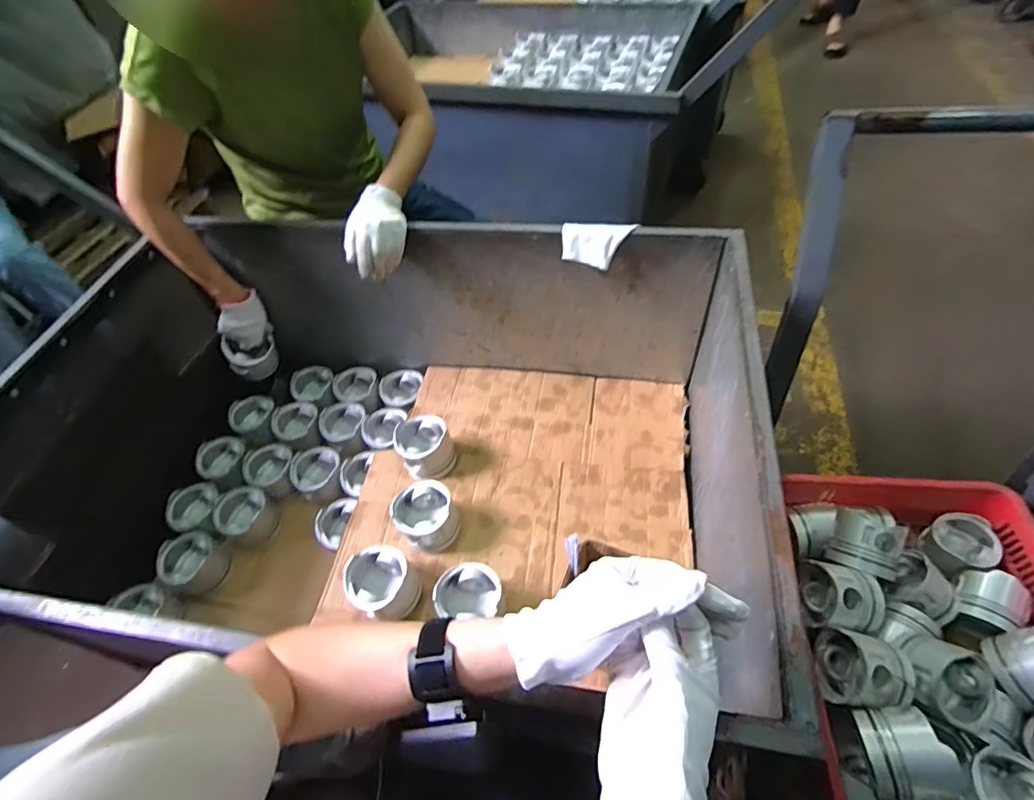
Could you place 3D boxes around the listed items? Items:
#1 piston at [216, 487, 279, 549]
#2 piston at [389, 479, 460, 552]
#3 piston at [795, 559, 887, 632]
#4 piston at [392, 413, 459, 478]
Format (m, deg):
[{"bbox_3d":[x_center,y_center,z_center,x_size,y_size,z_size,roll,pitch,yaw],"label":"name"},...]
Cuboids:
[{"bbox_3d":[-0.550,0.244,1.052,0.117,0.073,0.103,24,57,23],"label":"piston"},{"bbox_3d":[-0.161,0.211,0.919,0.101,0.084,0.103,-3,51,4],"label":"piston"},{"bbox_3d":[0.527,0.329,0.843,0.112,0.104,0.116,-3,51,4],"label":"piston"},{"bbox_3d":[-0.180,0.096,1.014,0.103,0.081,0.116,-27,53,-15],"label":"piston"}]

